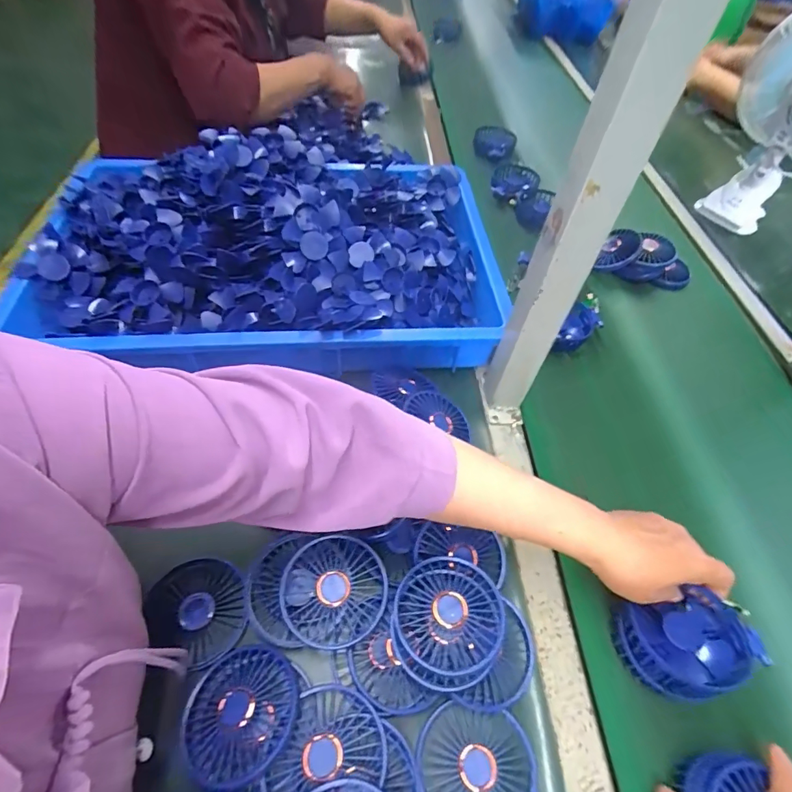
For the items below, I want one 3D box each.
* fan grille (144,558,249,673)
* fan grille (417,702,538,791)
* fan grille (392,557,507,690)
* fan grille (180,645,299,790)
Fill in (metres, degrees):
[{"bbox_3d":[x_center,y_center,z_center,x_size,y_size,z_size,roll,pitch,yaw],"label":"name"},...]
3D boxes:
[{"bbox_3d":[-0.173,0.187,0.386,0.083,0.009,0.088,2,54,-3],"label":"fan grille"},{"bbox_3d":[0.061,0.282,0.332,0.087,0.012,0.076,9,54,1],"label":"fan grille"},{"bbox_3d":[0.041,0.177,0.356,0.084,0.021,0.094,7,56,9],"label":"fan grille"},{"bbox_3d":[-0.118,0.240,0.337,0.081,0.026,0.083,2,54,-3],"label":"fan grille"}]

